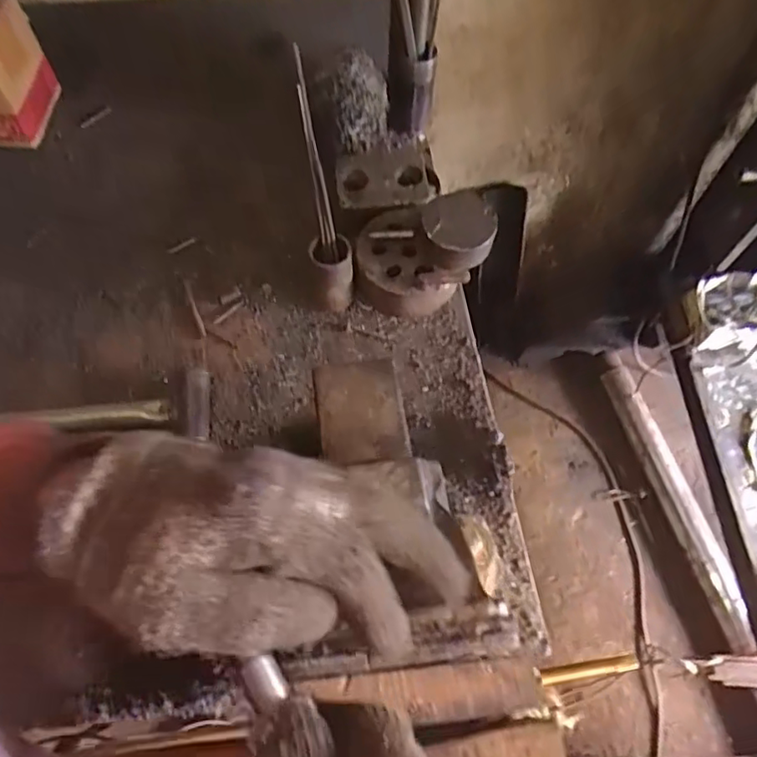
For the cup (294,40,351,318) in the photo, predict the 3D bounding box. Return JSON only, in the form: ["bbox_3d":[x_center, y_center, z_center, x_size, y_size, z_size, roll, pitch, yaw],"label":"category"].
[{"bbox_3d":[-0.054,-0.161,0.540,0.035,0.242,0.044,-17,42,-9],"label":"cup"}]

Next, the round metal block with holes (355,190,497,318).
[{"bbox_3d":[0.045,-0.127,0.607,0.134,0.085,0.099,3,65,0],"label":"round metal block with holes"}]

